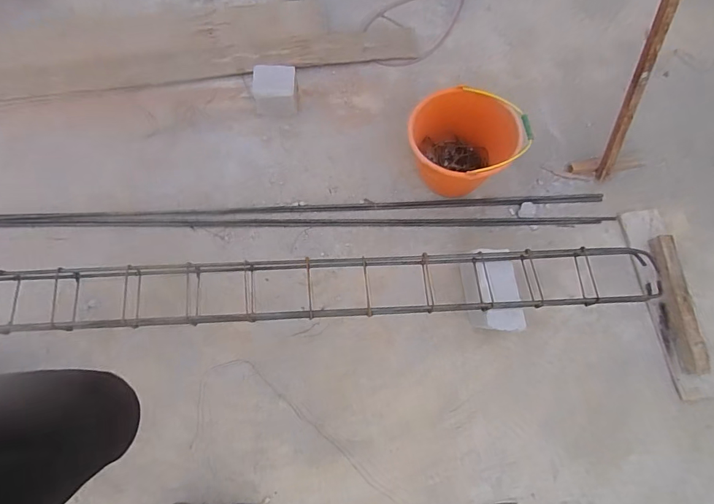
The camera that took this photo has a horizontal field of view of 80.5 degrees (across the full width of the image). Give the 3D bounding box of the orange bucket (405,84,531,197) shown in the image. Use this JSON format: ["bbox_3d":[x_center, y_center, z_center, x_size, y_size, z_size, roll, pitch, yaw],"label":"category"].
[{"bbox_3d":[0.318,-0.303,1.287,0.336,0.263,0.266,17,71,4],"label":"orange bucket"}]

